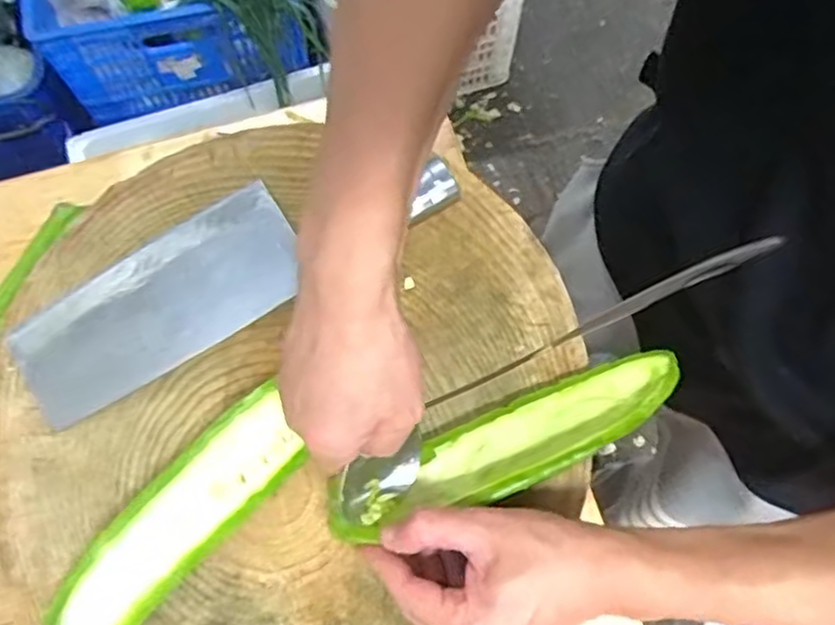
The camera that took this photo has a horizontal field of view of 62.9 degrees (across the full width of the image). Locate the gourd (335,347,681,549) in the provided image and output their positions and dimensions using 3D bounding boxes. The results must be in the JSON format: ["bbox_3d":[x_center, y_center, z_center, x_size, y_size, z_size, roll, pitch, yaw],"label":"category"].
[{"bbox_3d":[0.059,0.083,0.428,0.235,0.033,0.051,-23,73,-6],"label":"gourd"}]

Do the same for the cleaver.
[{"bbox_3d":[-0.127,-0.036,0.486,0.321,0.022,0.087,-30,74,-12],"label":"cleaver"}]

